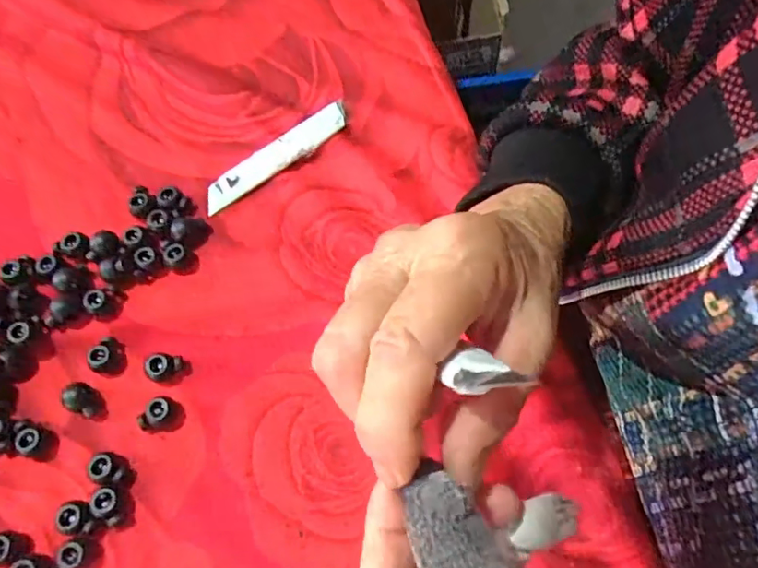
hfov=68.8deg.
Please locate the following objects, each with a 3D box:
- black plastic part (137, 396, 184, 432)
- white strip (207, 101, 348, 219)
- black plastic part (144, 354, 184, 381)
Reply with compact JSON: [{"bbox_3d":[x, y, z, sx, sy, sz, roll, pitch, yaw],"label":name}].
[{"bbox_3d":[-0.113,0.067,0.286,0.019,0.009,0.016,1,67,3],"label":"black plastic part"},{"bbox_3d":[-0.063,-0.079,0.340,0.101,0.004,0.019,-36,86,-7],"label":"white strip"},{"bbox_3d":[-0.114,0.045,0.294,0.018,0.010,0.014,6,67,5],"label":"black plastic part"}]

